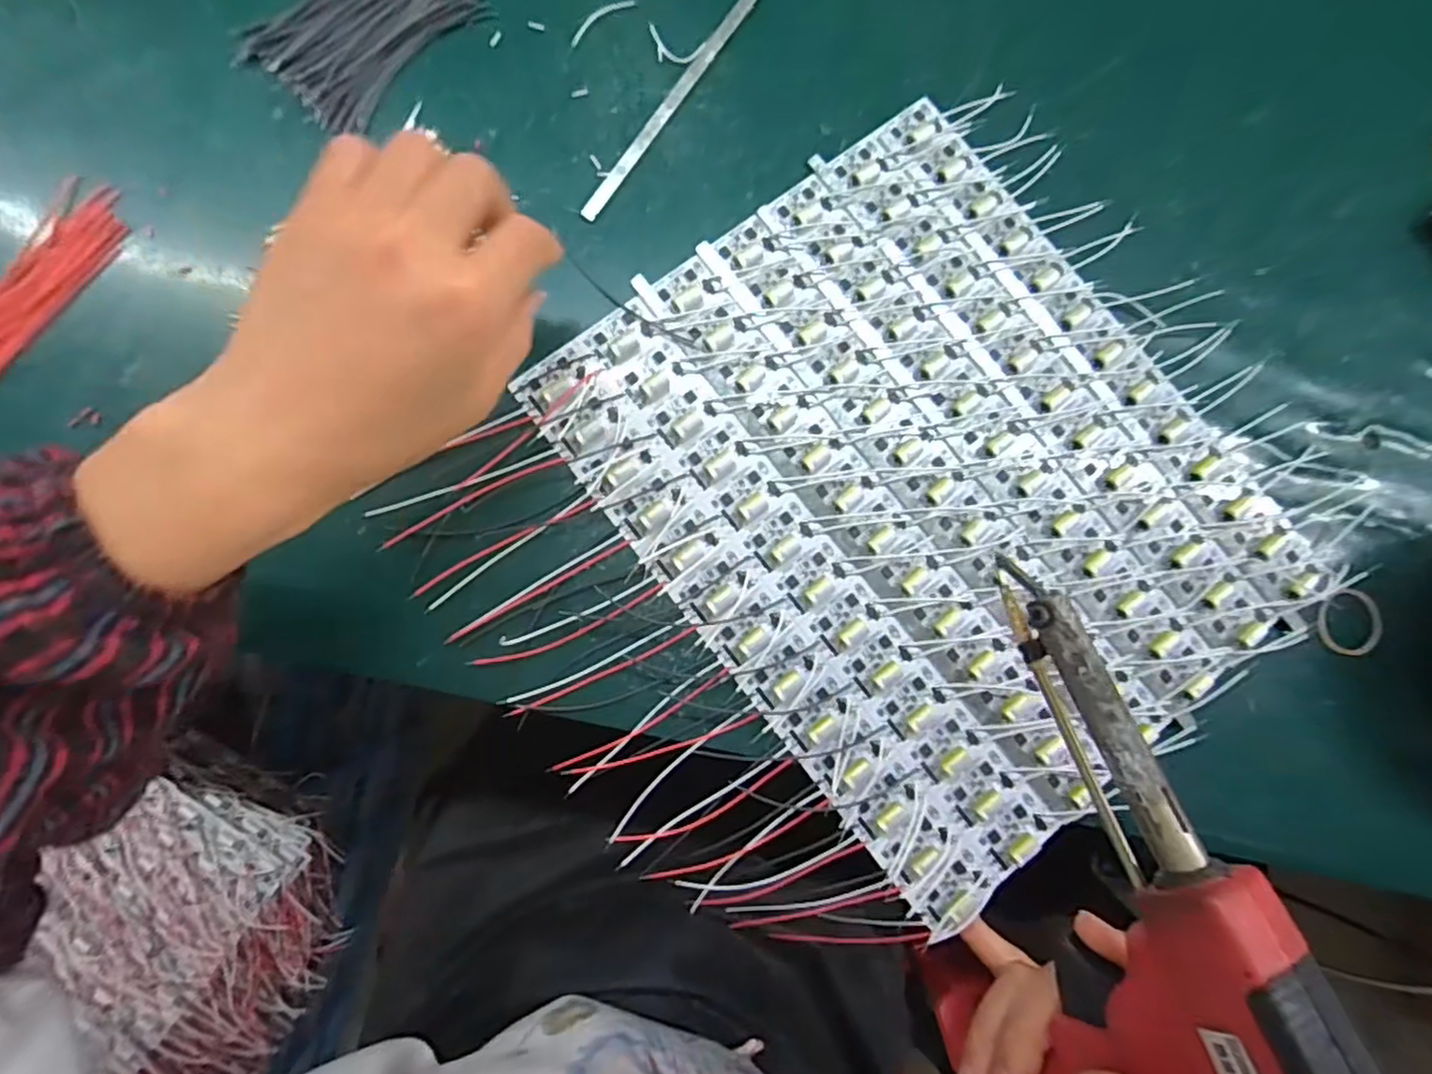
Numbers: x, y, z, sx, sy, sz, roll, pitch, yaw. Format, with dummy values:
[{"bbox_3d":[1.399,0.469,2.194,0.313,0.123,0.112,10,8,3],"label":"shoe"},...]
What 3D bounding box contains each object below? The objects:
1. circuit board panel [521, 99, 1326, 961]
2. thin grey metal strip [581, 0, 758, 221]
[{"bbox_3d":[0.099,-0.025,0.294,0.243,0.013,0.285,-38,88,-8],"label":"circuit board panel"},{"bbox_3d":[0.020,-0.269,0.323,0.009,0.004,0.294,33,82,0],"label":"thin grey metal strip"}]

